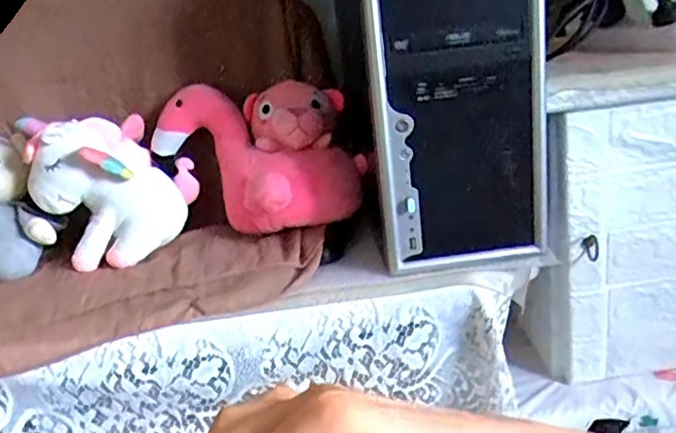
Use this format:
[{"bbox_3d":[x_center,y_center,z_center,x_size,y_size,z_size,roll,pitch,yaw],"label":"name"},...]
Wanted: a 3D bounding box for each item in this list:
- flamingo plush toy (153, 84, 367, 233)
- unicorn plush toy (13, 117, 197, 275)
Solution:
[{"bbox_3d":[-0.110,-0.060,0.805,0.277,0.133,0.106,28,29,13],"label":"flamingo plush toy"},{"bbox_3d":[-0.286,-0.041,0.799,0.156,0.164,0.145,3,21,24],"label":"unicorn plush toy"}]

